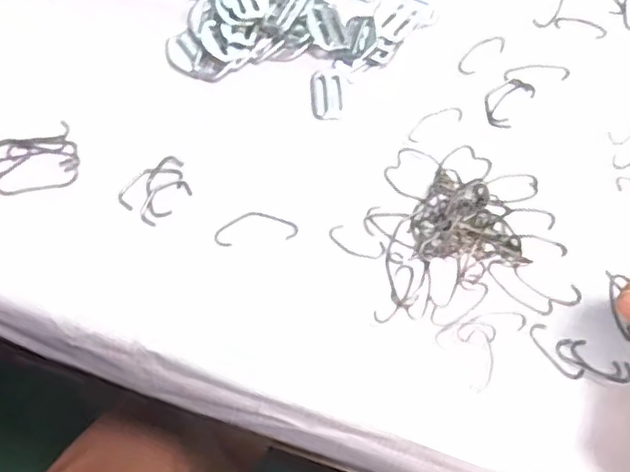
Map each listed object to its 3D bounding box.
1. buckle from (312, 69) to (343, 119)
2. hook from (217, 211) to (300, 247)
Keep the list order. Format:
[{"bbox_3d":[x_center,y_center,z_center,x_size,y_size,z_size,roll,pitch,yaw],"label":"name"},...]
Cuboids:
[{"bbox_3d":[0.007,-0.086,0.398,0.018,0.004,0.033,2,69,0],"label":"buckle"},{"bbox_3d":[-0.032,-0.005,0.363,0.046,0.004,0.019,-6,69,-3],"label":"hook"}]

